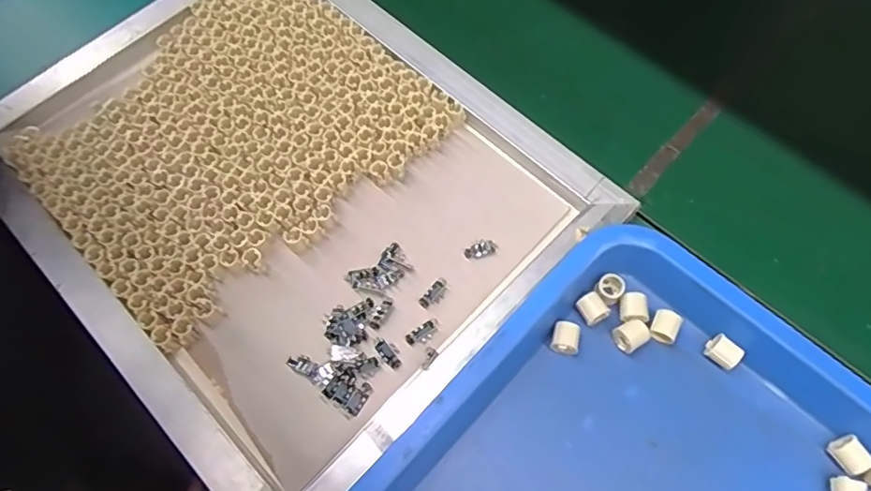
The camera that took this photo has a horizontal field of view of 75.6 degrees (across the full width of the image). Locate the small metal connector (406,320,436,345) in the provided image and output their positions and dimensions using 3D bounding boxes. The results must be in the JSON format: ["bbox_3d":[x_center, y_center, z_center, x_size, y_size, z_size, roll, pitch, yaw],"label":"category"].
[{"bbox_3d":[-0.011,0.066,0.420,0.024,0.004,0.012,-30,68,-12],"label":"small metal connector"}]

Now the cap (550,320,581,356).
[{"bbox_3d":[0.096,0.068,0.411,0.021,0.014,0.022,13,66,7],"label":"cap"}]

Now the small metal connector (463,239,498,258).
[{"bbox_3d":[0.035,0.002,0.449,0.026,0.004,0.014,-17,68,-8],"label":"small metal connector"}]

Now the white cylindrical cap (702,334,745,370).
[{"bbox_3d":[0.208,0.076,0.404,0.017,0.016,0.022,-40,71,-16],"label":"white cylindrical cap"}]

